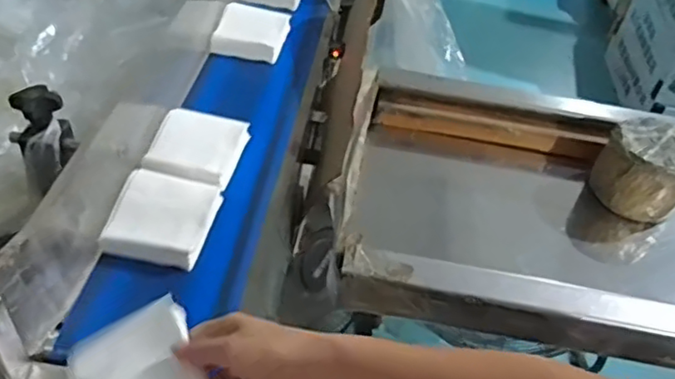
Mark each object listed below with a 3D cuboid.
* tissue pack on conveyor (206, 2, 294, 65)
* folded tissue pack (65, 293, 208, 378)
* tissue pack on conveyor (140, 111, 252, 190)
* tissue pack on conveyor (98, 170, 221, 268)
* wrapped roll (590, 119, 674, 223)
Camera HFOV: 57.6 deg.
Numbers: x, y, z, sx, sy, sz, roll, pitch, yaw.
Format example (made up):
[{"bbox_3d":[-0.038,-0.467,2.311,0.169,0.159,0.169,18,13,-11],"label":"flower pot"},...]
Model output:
[{"bbox_3d":[-0.121,-0.231,0.880,0.094,0.030,0.109,11,46,3],"label":"tissue pack on conveyor"},{"bbox_3d":[-0.158,0.146,0.477,0.097,0.013,0.111,-26,49,-5],"label":"folded tissue pack"},{"bbox_3d":[-0.157,-0.044,0.691,0.095,0.028,0.101,10,46,2],"label":"tissue pack on conveyor"},{"bbox_3d":[-0.176,0.029,0.619,0.094,0.025,0.100,11,46,3],"label":"tissue pack on conveyor"},{"bbox_3d":[0.326,-0.022,0.651,0.091,0.074,0.082,30,50,20],"label":"wrapped roll"}]

